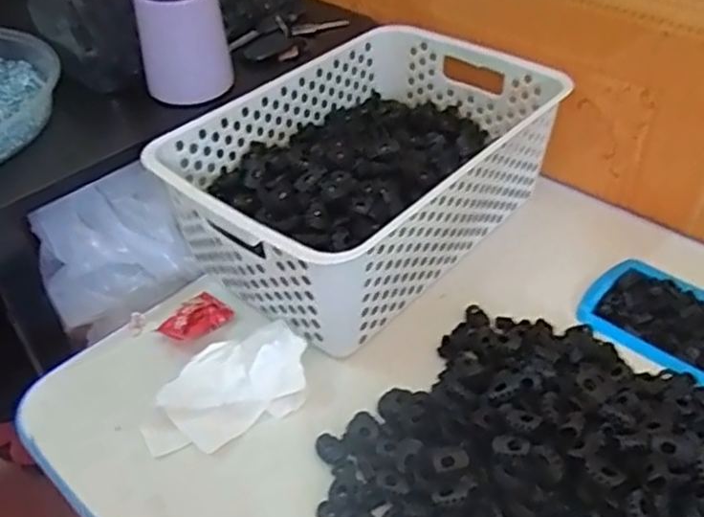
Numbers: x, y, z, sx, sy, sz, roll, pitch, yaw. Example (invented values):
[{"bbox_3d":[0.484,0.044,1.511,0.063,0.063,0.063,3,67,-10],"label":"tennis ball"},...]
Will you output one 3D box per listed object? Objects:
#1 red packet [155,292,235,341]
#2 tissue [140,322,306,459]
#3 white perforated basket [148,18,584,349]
[{"bbox_3d":[-0.117,0.043,0.517,0.033,0.016,0.048,31,53,32],"label":"red packet"},{"bbox_3d":[-0.086,0.083,0.463,0.112,0.034,0.065,-22,45,-19],"label":"tissue"},{"bbox_3d":[0.014,-0.076,0.565,0.205,0.098,0.310,30,52,32],"label":"white perforated basket"}]

